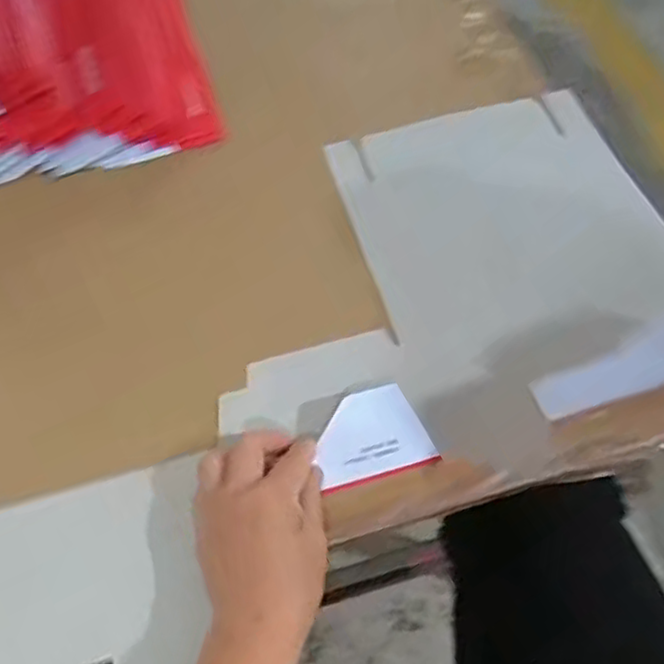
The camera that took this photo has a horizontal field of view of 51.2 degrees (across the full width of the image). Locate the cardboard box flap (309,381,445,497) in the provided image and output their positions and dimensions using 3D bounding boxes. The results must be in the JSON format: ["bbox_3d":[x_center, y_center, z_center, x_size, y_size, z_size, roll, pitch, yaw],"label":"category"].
[{"bbox_3d":[0.029,0.067,0.461,0.072,0.007,0.059,-12,92,-3],"label":"cardboard box flap"}]

